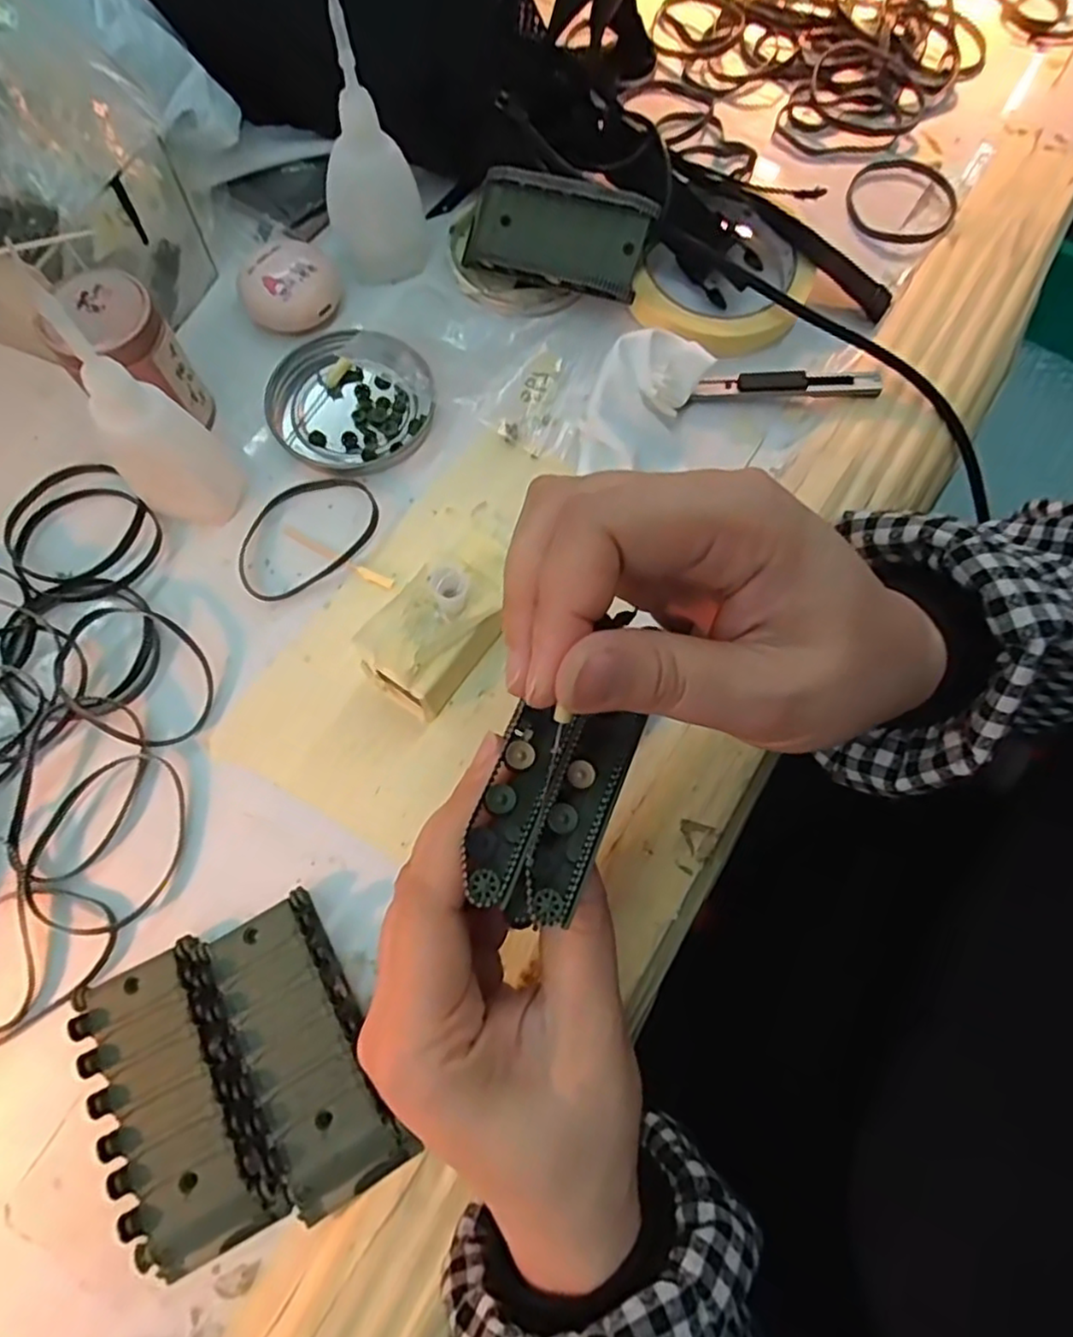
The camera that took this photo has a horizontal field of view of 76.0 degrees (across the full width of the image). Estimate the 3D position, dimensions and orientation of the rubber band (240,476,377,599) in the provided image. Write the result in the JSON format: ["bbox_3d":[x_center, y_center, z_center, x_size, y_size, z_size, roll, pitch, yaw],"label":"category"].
[{"bbox_3d":[-0.106,-0.063,0.313,0.070,0.005,0.047,-34,77,-12],"label":"rubber band"}]

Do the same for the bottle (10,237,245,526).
[{"bbox_3d":[-0.151,-0.095,0.268,0.039,0.108,0.029,20,72,4],"label":"bottle"}]

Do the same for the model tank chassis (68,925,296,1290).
[{"bbox_3d":[-0.121,0.147,0.235,0.050,0.018,0.096,-27,75,-11],"label":"model tank chassis"}]

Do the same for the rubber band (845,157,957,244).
[{"bbox_3d":[0.208,-0.269,0.389,0.059,0.006,0.074,20,72,4],"label":"rubber band"}]

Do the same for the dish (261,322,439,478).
[{"bbox_3d":[-0.091,-0.130,0.334,0.077,0.011,0.078,1,72,-2],"label":"dish"}]

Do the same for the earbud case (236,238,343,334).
[{"bbox_3d":[-0.123,-0.191,0.344,0.041,0.018,0.046,34,74,8],"label":"earbud case"}]

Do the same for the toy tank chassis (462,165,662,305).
[{"bbox_3d":[0.010,-0.218,0.345,0.094,0.045,0.019,20,31,13],"label":"toy tank chassis"}]

